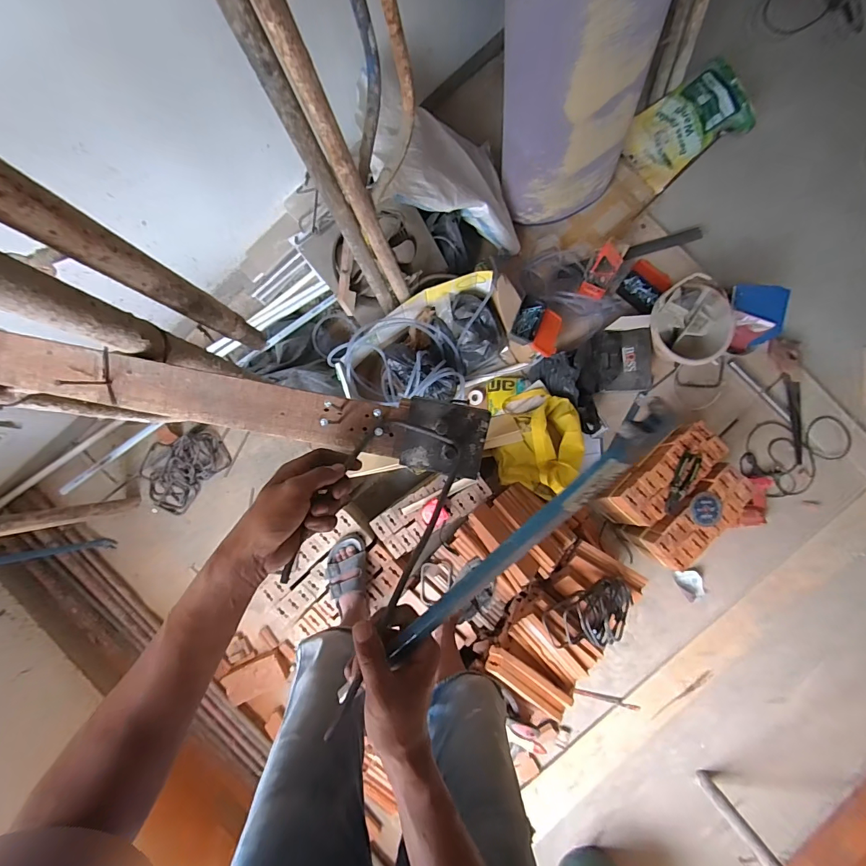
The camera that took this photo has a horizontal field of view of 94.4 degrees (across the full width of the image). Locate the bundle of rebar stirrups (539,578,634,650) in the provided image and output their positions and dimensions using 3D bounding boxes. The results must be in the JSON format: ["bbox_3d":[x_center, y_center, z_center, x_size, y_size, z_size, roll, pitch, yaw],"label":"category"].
[{"bbox_3d":[0.427,0.493,1.085,0.268,0.090,0.139,-15,88,-2],"label":"bundle of rebar stirrups"}]

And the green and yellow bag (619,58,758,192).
[{"bbox_3d":[0.880,-1.065,1.392,0.363,0.149,0.268,-36,89,-2],"label":"green and yellow bag"}]

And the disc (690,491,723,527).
[{"bbox_3d":[0.795,0.221,1.164,0.088,0.008,0.095,0,88,-1],"label":"disc"}]

